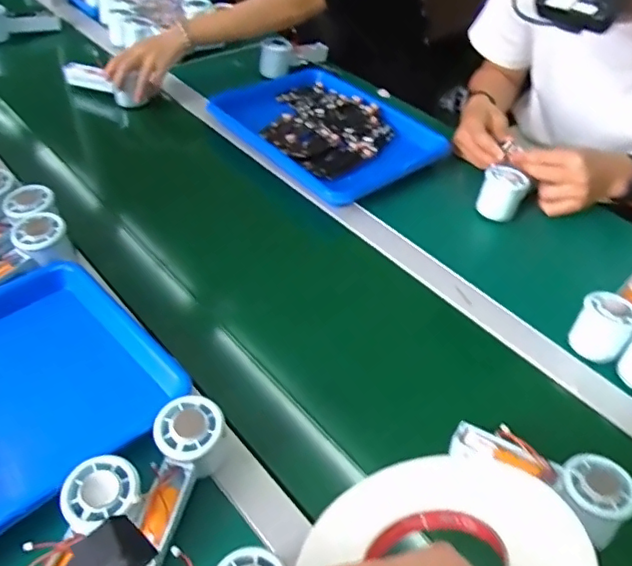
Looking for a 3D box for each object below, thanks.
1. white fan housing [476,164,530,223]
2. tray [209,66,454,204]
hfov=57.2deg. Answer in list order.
[{"bbox_3d":[0.264,-0.128,0.819,0.057,0.057,0.061,22,47,17],"label":"white fan housing"},{"bbox_3d":[0.021,-0.249,0.940,0.276,0.034,0.341,-30,54,-30],"label":"tray"}]

